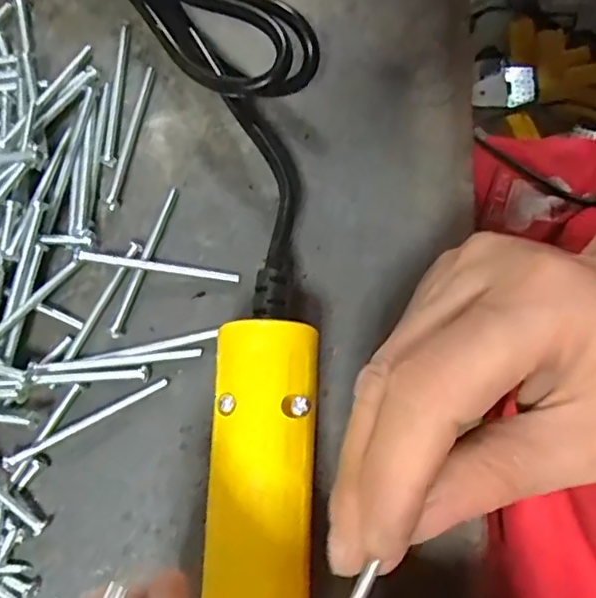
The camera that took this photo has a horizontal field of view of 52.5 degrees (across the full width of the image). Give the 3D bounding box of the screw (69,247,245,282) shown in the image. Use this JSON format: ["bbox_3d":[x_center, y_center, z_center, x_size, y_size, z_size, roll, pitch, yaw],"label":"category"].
[{"bbox_3d":[-0.053,-0.012,0.230,0.061,0.010,0.004,8,77,1],"label":"screw"}]

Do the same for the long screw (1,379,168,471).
[{"bbox_3d":[-0.076,0.045,0.217,0.062,0.006,0.005,-26,79,-7],"label":"long screw"}]

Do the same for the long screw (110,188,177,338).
[{"bbox_3d":[-0.059,-0.015,0.233,0.004,0.005,0.062,18,77,3],"label":"long screw"}]

